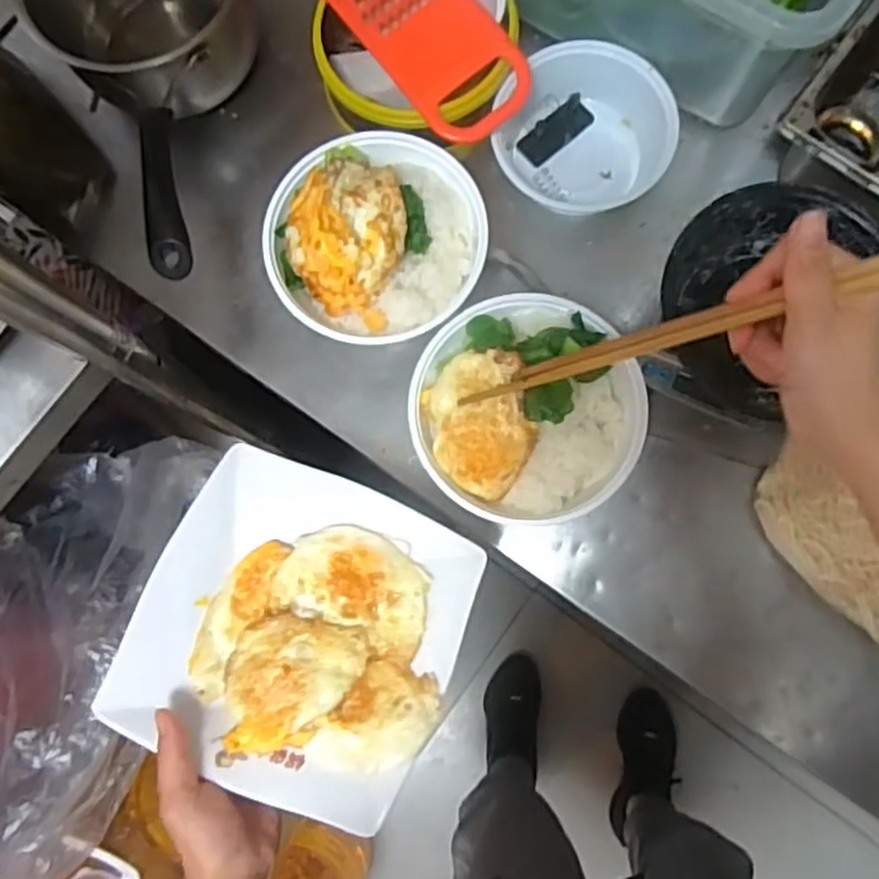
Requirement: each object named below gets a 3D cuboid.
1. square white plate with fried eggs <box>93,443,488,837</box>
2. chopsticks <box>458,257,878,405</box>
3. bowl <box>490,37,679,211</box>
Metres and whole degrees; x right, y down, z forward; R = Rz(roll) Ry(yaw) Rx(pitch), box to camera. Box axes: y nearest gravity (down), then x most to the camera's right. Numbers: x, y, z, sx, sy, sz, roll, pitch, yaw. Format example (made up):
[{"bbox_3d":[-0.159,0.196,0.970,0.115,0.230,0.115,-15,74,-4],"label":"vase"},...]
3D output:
[{"bbox_3d":[-0.090,0.123,0.484,0.196,0.037,0.194,24,82,4],"label":"square white plate with fried eggs"},{"bbox_3d":[0.141,-0.063,0.421,0.305,0.020,0.016,-15,79,40],"label":"chopsticks"},{"bbox_3d":[0.116,-0.250,0.610,0.142,0.059,0.128,0,81,1],"label":"bowl"}]

